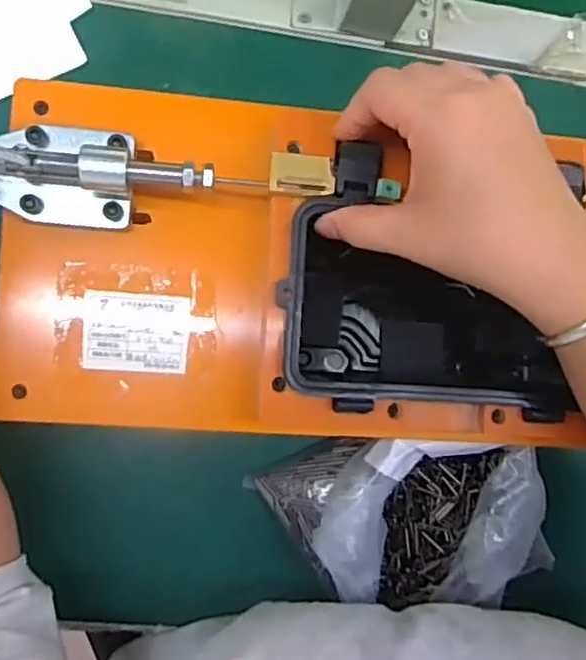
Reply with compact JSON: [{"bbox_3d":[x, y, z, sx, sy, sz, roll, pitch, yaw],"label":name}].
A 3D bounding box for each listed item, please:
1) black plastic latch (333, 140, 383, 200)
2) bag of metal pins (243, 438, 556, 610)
[{"bbox_3d":[0.033,-0.080,0.324,0.024,0.008,0.026,0,87,-7],"label":"black plastic latch"},{"bbox_3d":[0.068,0.117,0.399,0.169,0.064,0.100,5,86,-7],"label":"bag of metal pins"}]

